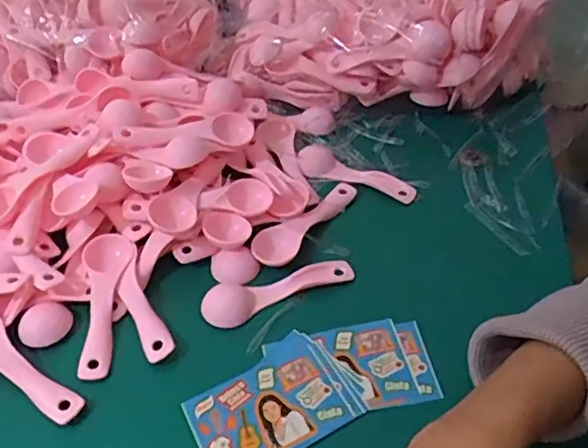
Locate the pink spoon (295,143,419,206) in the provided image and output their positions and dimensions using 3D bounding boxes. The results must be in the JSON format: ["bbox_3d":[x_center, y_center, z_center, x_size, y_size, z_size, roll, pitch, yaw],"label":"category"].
[{"bbox_3d":[0.054,-0.044,0.527,0.107,0.016,0.028,23,50,22],"label":"pink spoon"}]

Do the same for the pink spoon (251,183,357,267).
[{"bbox_3d":[0.013,-0.005,0.484,0.033,0.015,0.111,34,54,29],"label":"pink spoon"}]

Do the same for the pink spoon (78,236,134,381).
[{"bbox_3d":[-0.134,0.053,0.429,0.034,0.015,0.113,-6,45,-6],"label":"pink spoon"}]

